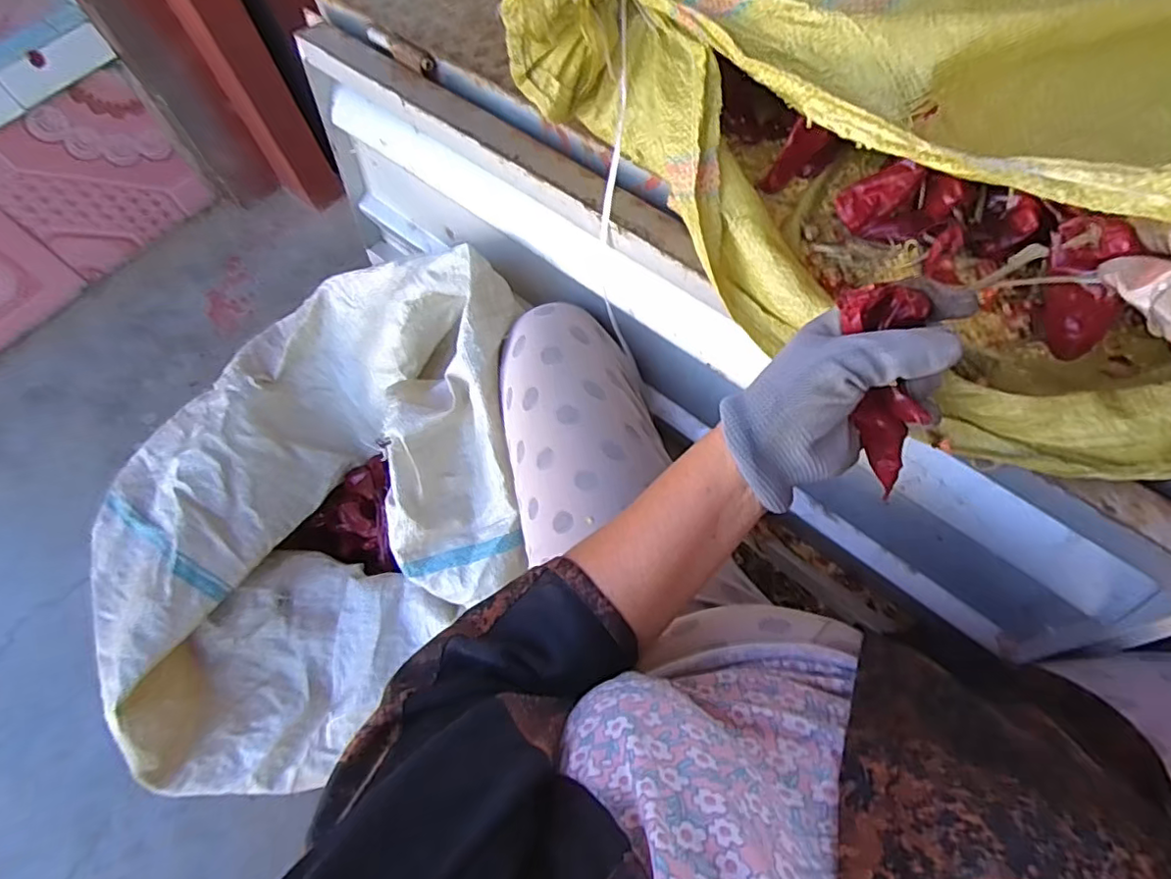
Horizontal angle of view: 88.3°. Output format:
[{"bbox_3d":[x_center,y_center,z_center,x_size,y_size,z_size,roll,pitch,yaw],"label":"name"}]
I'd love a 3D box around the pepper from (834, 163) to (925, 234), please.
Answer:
[{"bbox_3d":[0.207,-0.173,0.427,0.054,0.020,0.033,-31,103,25],"label":"pepper"}]

